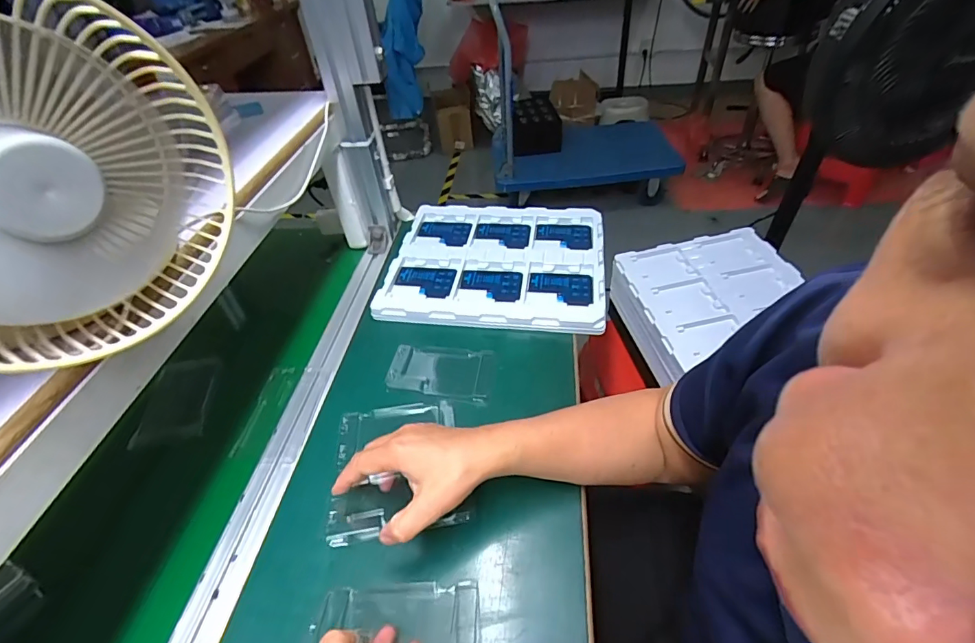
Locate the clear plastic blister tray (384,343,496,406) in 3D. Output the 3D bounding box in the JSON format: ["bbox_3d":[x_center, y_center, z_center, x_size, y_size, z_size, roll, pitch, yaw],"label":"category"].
[{"bbox_3d":[-0.056,0.060,0.572,0.124,0.020,0.080,5,45,11],"label":"clear plastic blister tray"}]

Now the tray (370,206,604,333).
[{"bbox_3d":[0.015,-0.096,0.706,0.315,0.023,0.267,4,45,10],"label":"tray"}]

